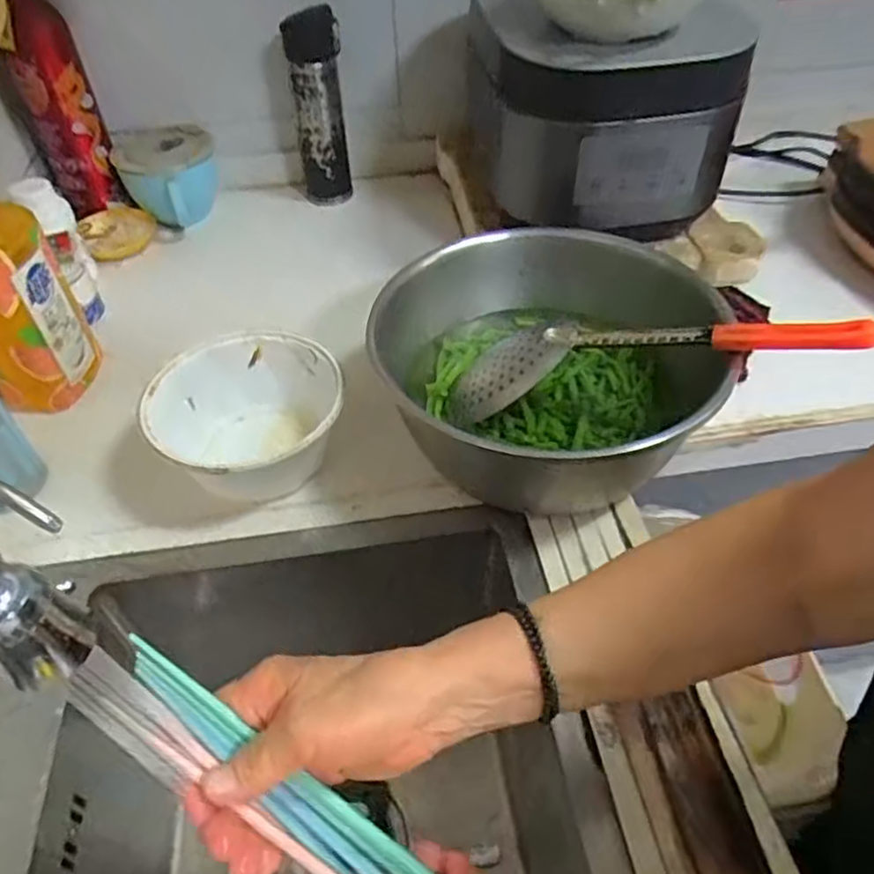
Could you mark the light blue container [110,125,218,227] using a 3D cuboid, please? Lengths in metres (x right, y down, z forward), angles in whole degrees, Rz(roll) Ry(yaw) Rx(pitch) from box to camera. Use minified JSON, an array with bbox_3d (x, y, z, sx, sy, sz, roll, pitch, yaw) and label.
[{"bbox_3d":[-0.344,-0.341,0.873,0.118,0.076,0.134,-17,50,-13],"label":"light blue container"}]

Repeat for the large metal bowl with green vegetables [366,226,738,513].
[{"bbox_3d":[0.087,-0.049,0.584,0.249,0.130,0.271,-1,48,1],"label":"large metal bowl with green vegetables"}]

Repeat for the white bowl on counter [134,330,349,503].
[{"bbox_3d":[-0.167,-0.018,0.598,0.159,0.080,0.143,-17,50,-13],"label":"white bowl on counter"}]

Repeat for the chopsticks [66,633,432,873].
[{"bbox_3d":[-0.074,0.176,0.323,0.026,0.224,0.034,-21,28,47],"label":"chopsticks"}]

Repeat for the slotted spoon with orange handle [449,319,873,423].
[{"bbox_3d":[0.159,-0.064,0.534,0.315,0.037,0.078,-5,46,21],"label":"slotted spoon with orange handle"}]

